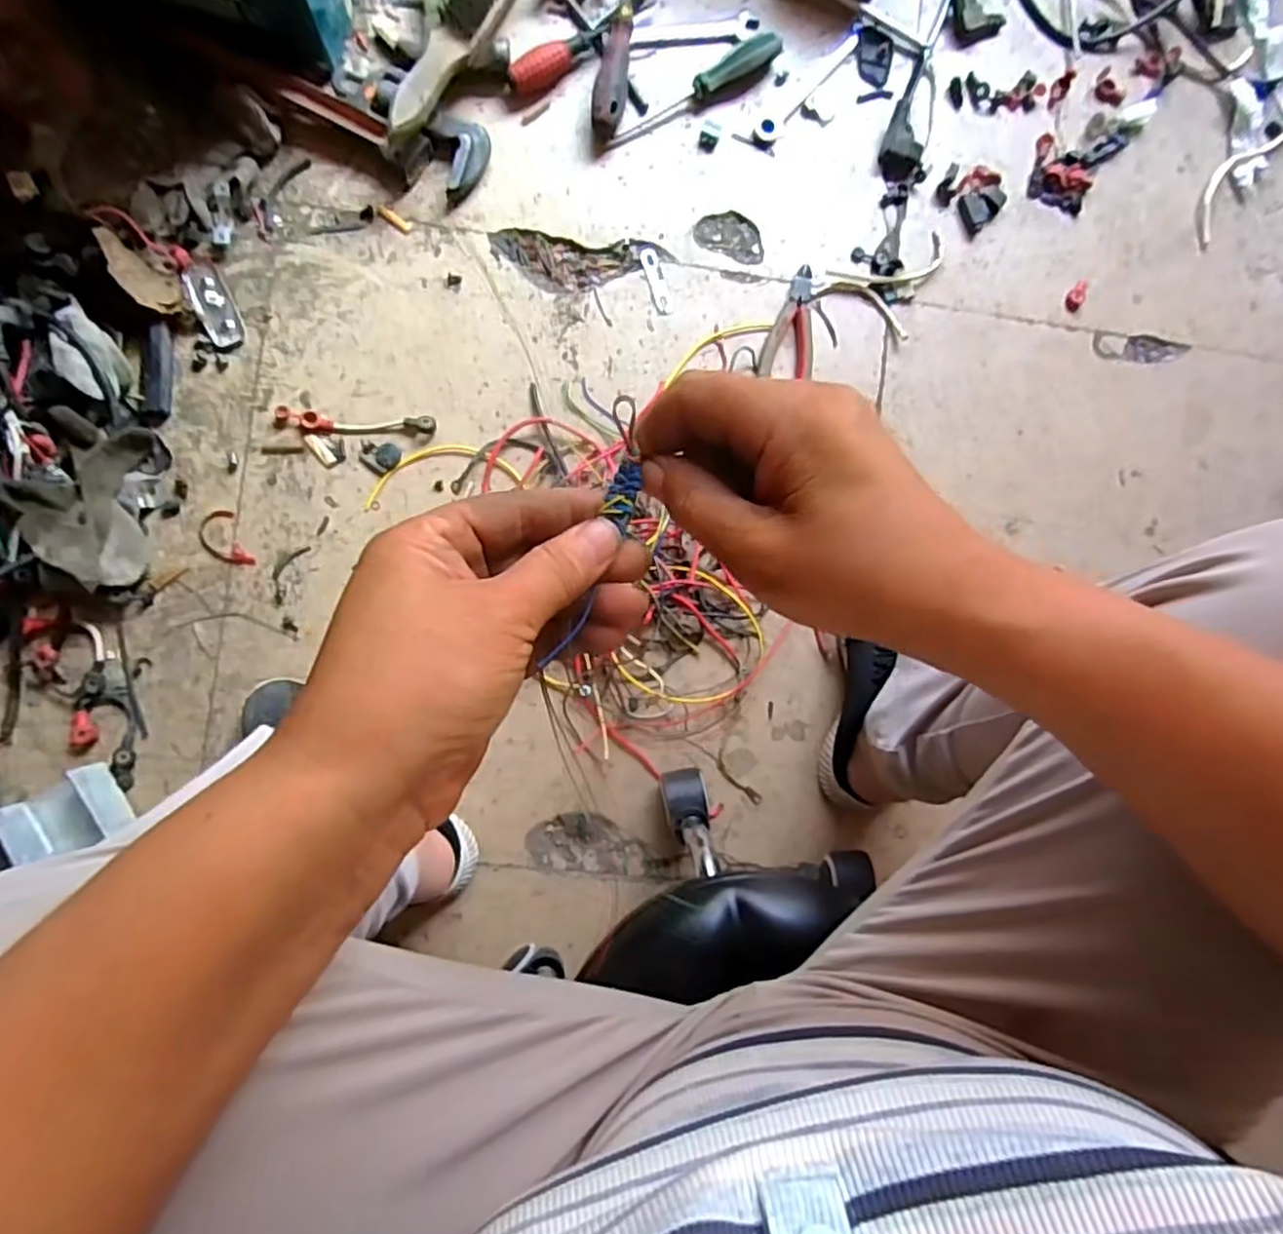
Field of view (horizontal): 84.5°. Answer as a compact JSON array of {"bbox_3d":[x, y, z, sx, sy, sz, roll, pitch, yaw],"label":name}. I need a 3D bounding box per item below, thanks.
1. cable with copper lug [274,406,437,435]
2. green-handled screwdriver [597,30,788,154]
[{"bbox_3d":[-0.265,-0.179,0.655,0.143,0.007,0.022,2,88,-4],"label":"cable with copper lug"},{"bbox_3d":[0.050,-0.509,0.686,0.197,0.022,0.024,-33,91,-4],"label":"green-handled screwdriver"}]

